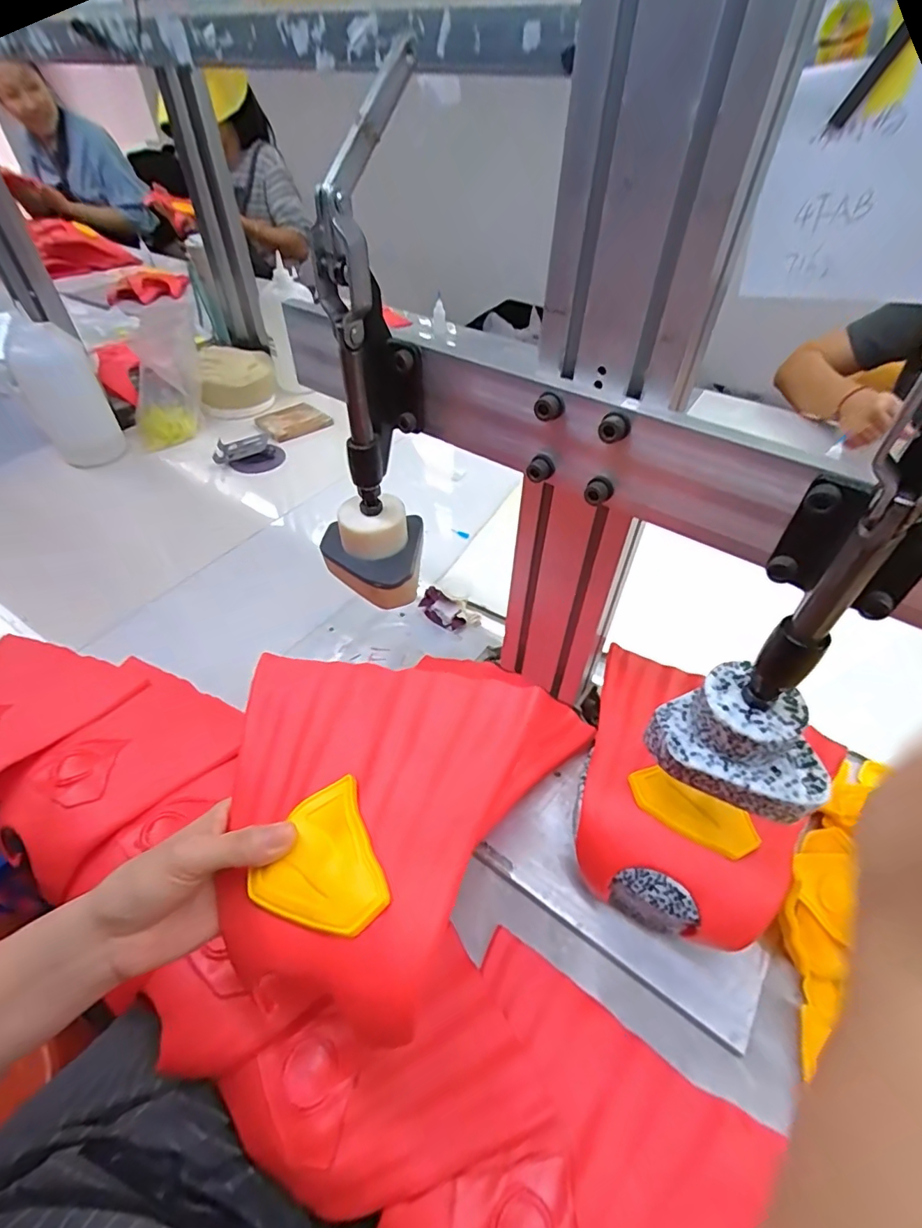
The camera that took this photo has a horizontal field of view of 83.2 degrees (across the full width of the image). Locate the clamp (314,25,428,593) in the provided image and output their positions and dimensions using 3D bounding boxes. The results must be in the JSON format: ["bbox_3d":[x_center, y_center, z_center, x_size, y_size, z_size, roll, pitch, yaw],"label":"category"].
[{"bbox_3d":[-0.064,-0.141,0.334,0.089,0.277,0.097,-4,47,-5],"label":"clamp"}]

